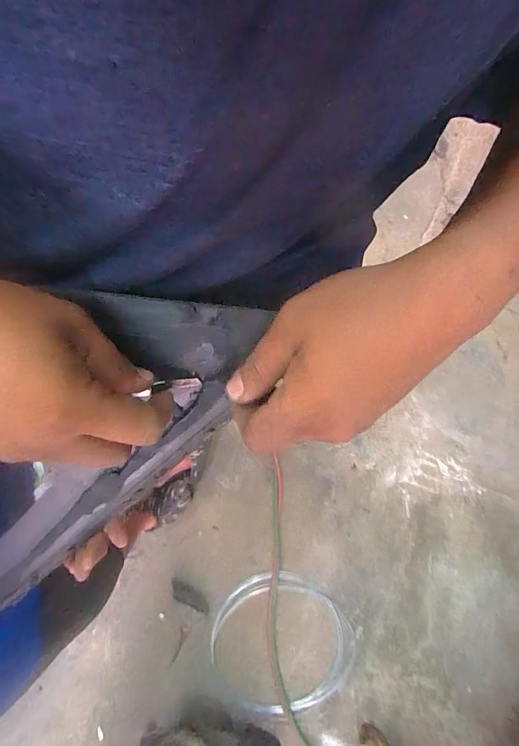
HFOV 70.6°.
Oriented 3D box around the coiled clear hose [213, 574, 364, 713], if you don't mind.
[{"bbox_3d":[0.079,0.933,1.254,0.482,0.048,0.432,34,83,0],"label":"coiled clear hose"}]

